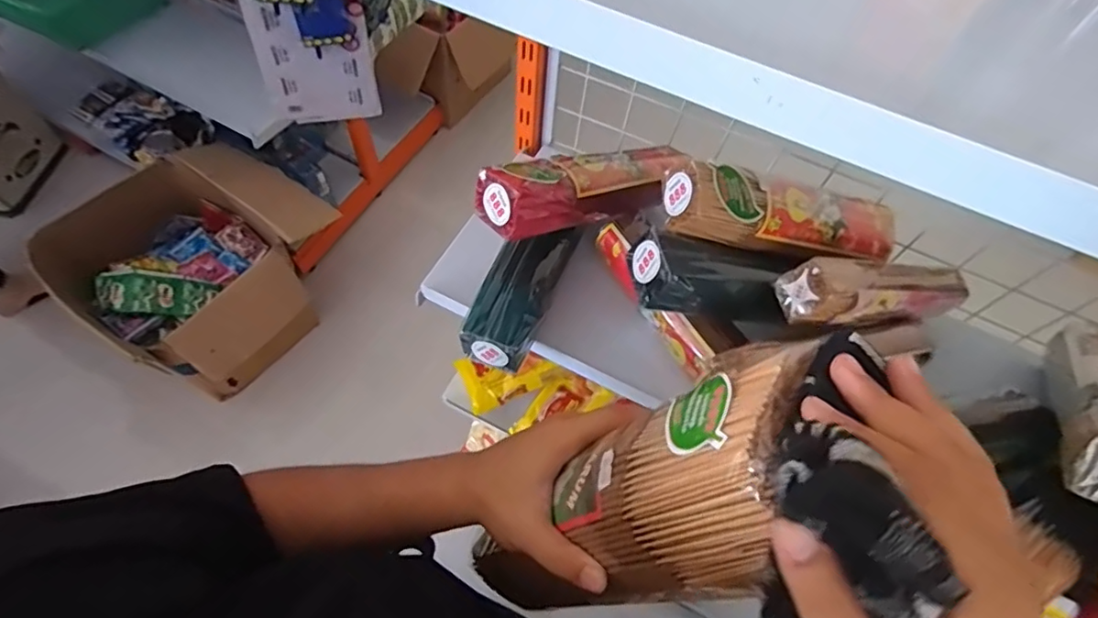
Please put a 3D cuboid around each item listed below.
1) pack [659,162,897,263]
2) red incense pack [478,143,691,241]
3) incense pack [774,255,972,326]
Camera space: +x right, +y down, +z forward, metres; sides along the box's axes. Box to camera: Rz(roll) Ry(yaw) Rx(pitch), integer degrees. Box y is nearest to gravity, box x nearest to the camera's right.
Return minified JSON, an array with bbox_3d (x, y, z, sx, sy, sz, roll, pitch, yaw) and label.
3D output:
[{"bbox_3d":[0.245,-0.088,0.564,0.272,0.056,0.070,5,59,-22],"label":"pack"},{"bbox_3d":[0.053,-0.138,0.622,0.276,0.057,0.065,-18,62,-32],"label":"red incense pack"},{"bbox_3d":[0.349,-0.018,0.587,0.312,0.047,0.057,-2,58,-32],"label":"incense pack"}]

